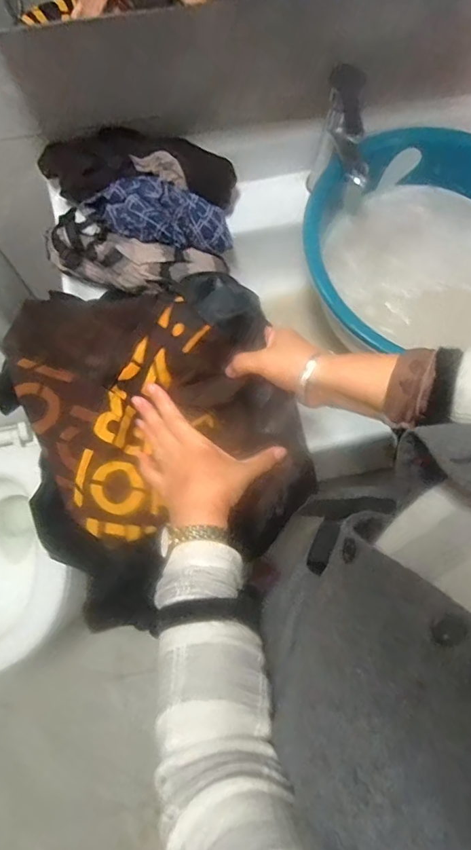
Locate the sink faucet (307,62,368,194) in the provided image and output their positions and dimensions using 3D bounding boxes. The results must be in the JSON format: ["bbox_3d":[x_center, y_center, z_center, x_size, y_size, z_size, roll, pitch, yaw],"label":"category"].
[{"bbox_3d":[0.143,-0.367,0.684,0.048,0.167,0.118,-7,73,-3],"label":"sink faucet"}]

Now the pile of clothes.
[{"bbox_3d":[-0.124,-0.292,0.688,0.239,0.118,0.192,-5,73,-2],"label":"pile of clothes"}]

